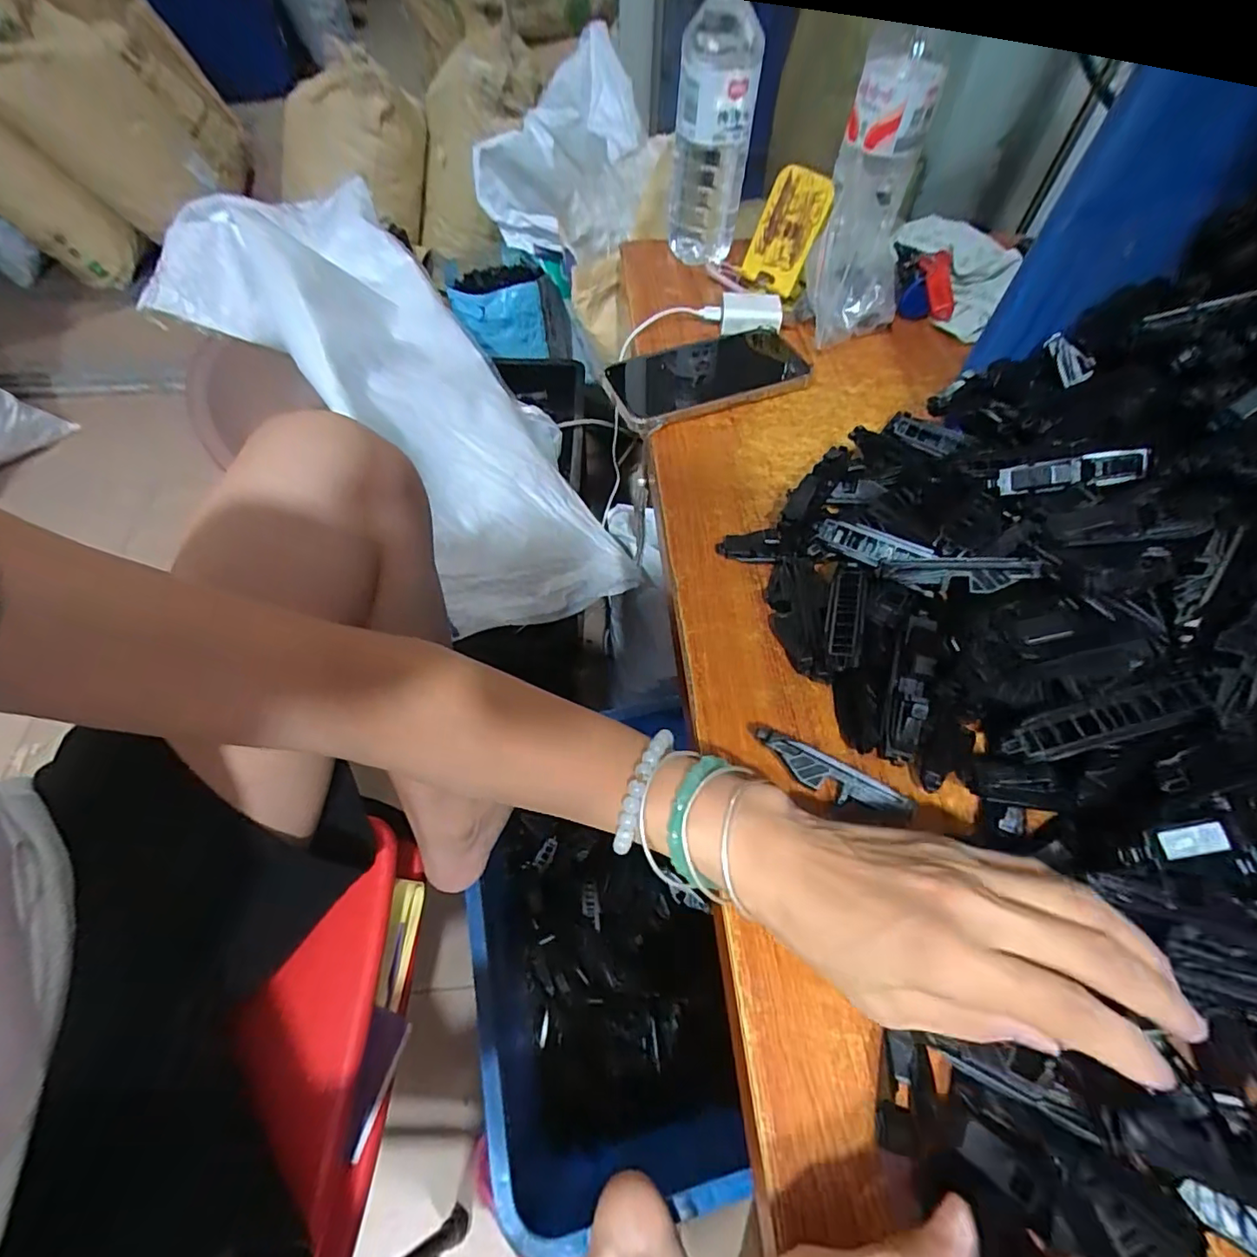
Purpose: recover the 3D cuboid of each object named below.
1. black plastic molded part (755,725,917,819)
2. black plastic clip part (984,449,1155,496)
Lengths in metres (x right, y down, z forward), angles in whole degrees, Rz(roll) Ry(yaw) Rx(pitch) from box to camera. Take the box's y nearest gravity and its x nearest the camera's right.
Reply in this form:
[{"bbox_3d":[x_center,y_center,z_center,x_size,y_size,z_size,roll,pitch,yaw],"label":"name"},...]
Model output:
[{"bbox_3d":[0.102,0.076,0.281,0.081,0.019,0.018,25,60,14],"label":"black plastic molded part"},{"bbox_3d":[0.250,-0.089,0.314,0.076,0.015,0.015,-5,55,15],"label":"black plastic clip part"}]

